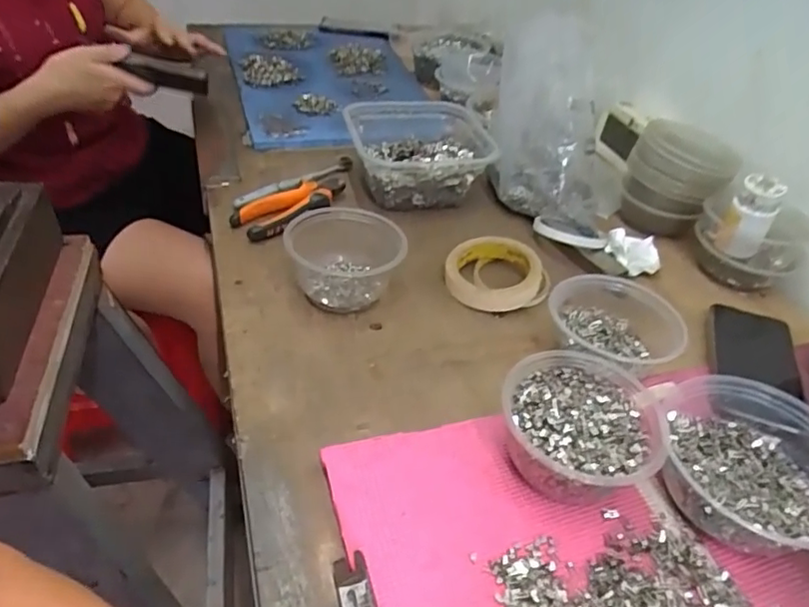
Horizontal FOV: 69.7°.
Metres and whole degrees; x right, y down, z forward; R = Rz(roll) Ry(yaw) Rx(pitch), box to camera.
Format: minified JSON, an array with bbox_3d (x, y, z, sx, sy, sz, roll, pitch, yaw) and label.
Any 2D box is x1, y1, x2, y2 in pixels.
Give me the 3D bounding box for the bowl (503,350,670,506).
[{"bbox_3d":[0.132,0.095,0.435,0.109,0.058,0.117,4,41,-4],"label":"bowl"}]

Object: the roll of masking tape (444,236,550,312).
[{"bbox_3d":[0.100,-0.032,0.624,0.107,0.035,0.107,4,41,-4],"label":"roll of masking tape"}]

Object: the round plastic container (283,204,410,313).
[{"bbox_3d":[-0.059,-0.043,0.581,0.102,0.067,0.106,4,41,-4],"label":"round plastic container"}]

